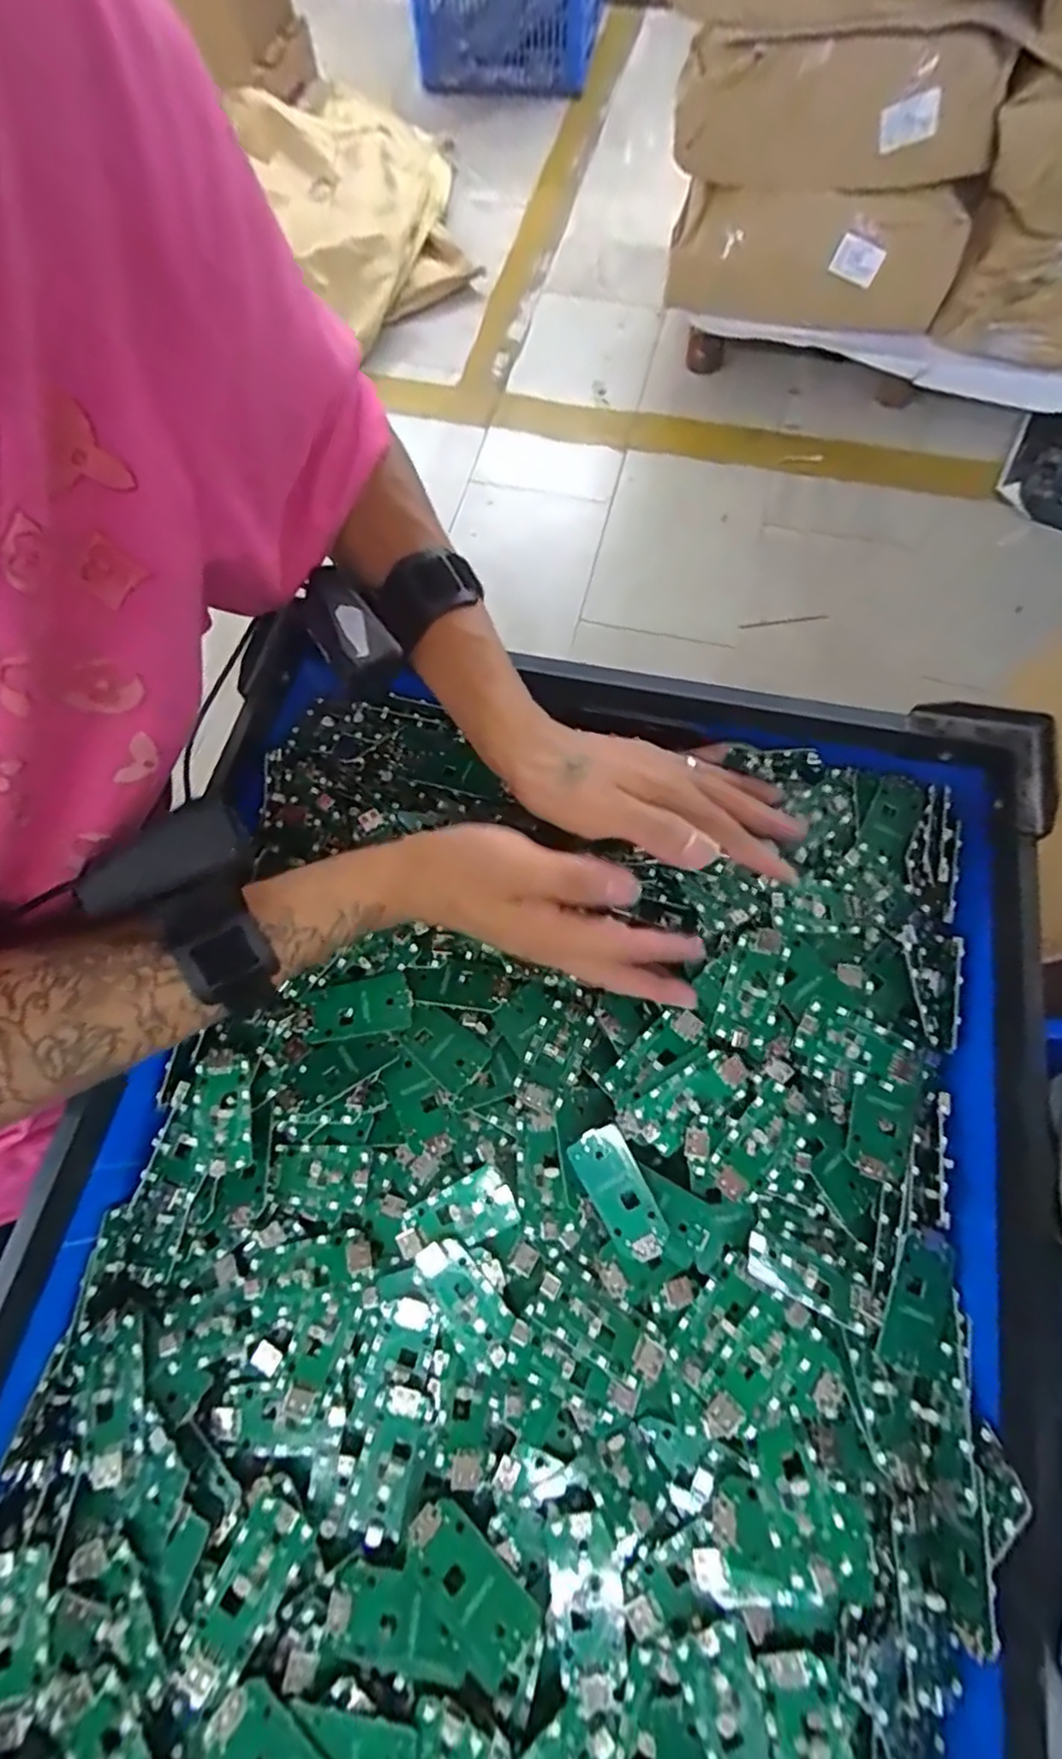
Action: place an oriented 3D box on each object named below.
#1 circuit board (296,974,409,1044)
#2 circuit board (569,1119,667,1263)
[{"bbox_3d":[-0.099,0.074,0.363,0.057,0.004,0.031,-9,71,-9],"label":"circuit board"},{"bbox_3d":[0.045,0.161,0.327,0.029,0.006,0.063,-27,72,-8],"label":"circuit board"}]

